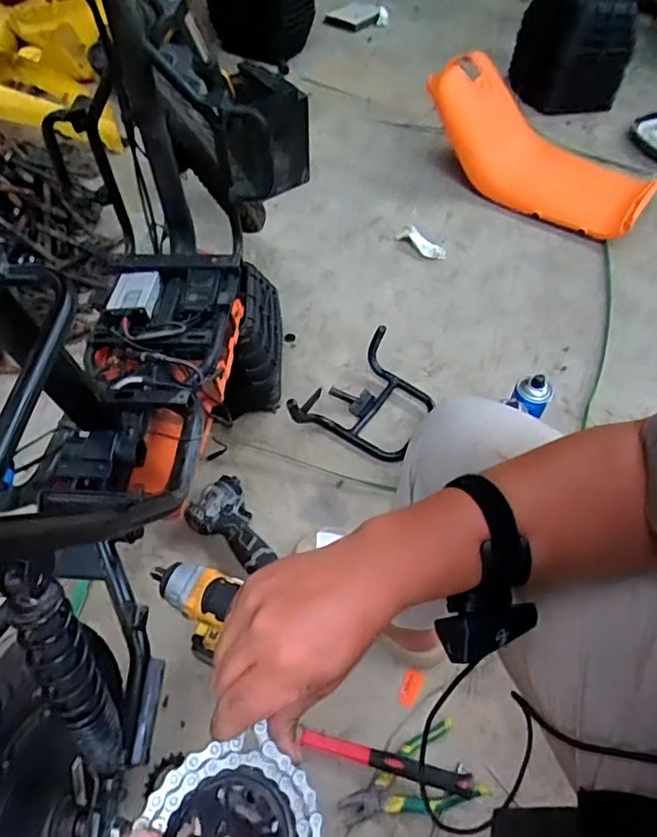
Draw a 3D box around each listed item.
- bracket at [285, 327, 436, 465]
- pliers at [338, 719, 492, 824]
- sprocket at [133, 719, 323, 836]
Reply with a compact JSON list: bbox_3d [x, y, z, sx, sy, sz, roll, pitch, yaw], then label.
[{"bbox_3d":[0.088,-0.035,1.116,0.205,0.148,0.284,29,59,16],"label":"bracket"},{"bbox_3d":[0.112,0.502,0.794,0.194,0.027,0.098,-20,59,-16],"label":"pliers"},{"bbox_3d":[-0.052,0.232,0.327,0.103,0.015,0.097,32,58,-12],"label":"sprocket"}]

